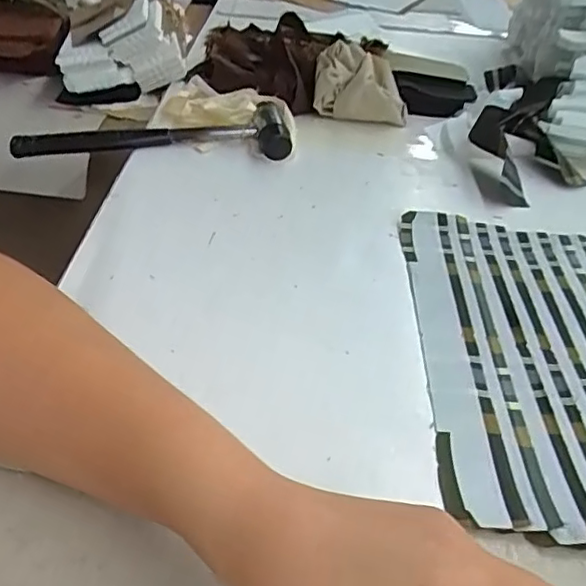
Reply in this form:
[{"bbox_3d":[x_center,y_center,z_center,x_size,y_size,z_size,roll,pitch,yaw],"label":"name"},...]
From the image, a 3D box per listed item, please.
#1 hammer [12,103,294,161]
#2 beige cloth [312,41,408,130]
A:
[{"bbox_3d":[-0.125,-0.144,0.551,0.239,0.032,0.060,-1,41,-5],"label":"hammer"},{"bbox_3d":[0.066,-0.201,0.603,0.093,0.070,0.046,23,45,21],"label":"beige cloth"}]

